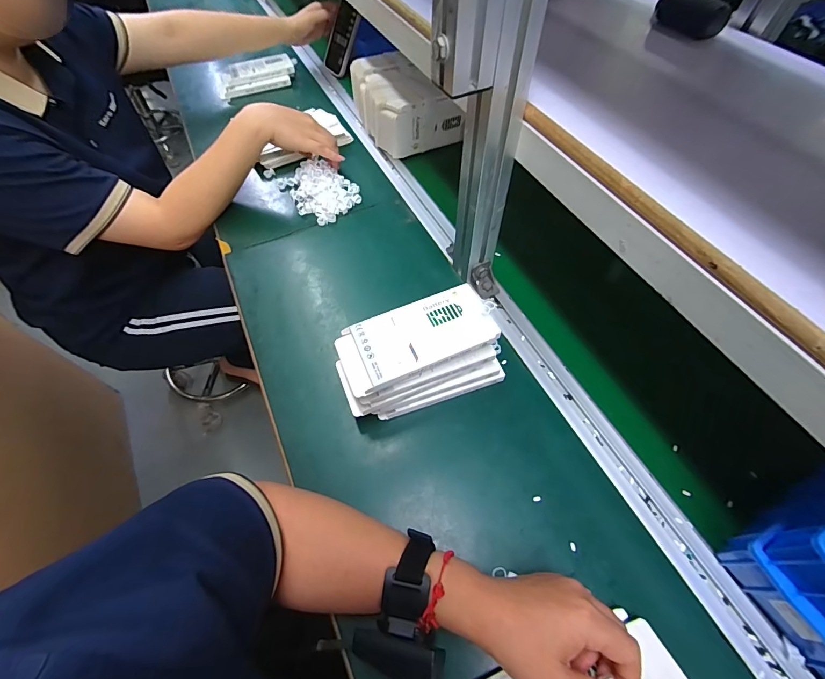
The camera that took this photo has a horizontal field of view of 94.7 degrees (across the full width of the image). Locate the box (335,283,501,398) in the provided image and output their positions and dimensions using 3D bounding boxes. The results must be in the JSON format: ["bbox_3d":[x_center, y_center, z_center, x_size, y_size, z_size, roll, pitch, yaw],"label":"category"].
[{"bbox_3d":[0.004,-0.004,0.396,0.160,0.013,0.079,-20,60,-12],"label":"box"}]

